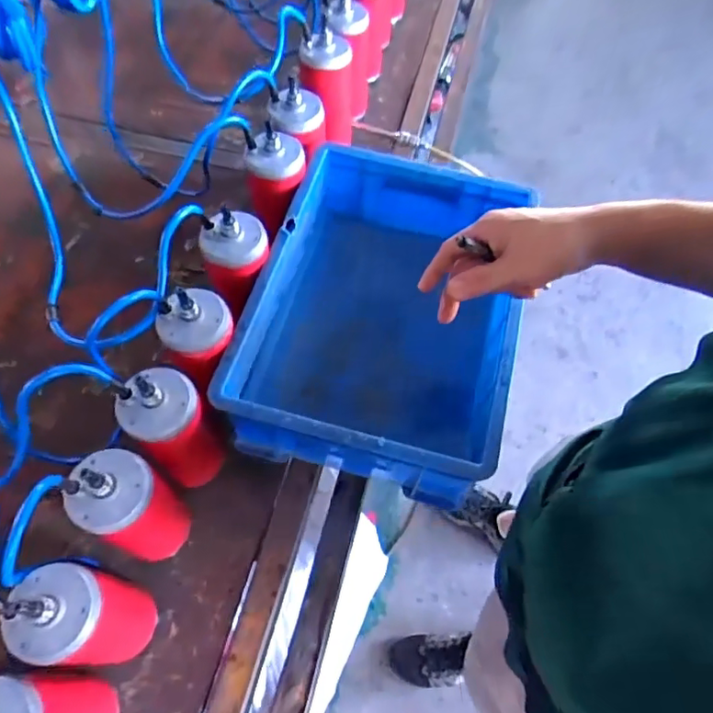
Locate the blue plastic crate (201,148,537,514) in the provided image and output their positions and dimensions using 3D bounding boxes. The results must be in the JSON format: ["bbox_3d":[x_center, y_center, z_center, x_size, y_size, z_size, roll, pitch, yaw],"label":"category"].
[{"bbox_3d":[0.035,-0.048,0.729,0.291,0.170,0.396,12,62,5],"label":"blue plastic crate"}]

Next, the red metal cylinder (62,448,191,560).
[{"bbox_3d":[-0.221,0.153,0.576,0.075,0.188,0.078,30,65,14],"label":"red metal cylinder"}]

